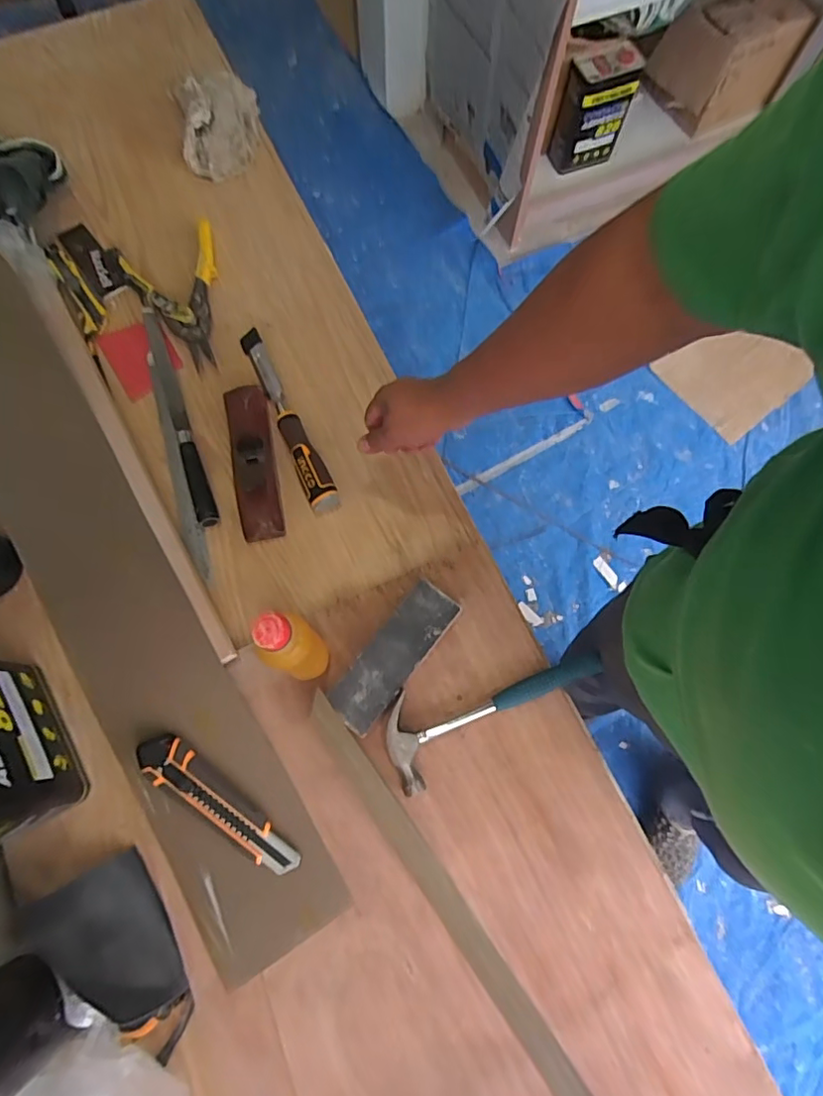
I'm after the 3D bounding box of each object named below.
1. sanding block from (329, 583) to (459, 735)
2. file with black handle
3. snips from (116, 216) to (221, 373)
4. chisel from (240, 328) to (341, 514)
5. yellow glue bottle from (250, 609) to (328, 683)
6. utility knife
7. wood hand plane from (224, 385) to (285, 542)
[{"bbox_3d":[-0.018,0.118,0.615,0.056,0.021,0.172,38,76,10],"label":"sanding block"},{"bbox_3d":[-0.300,-0.175,0.708,0.024,0.018,0.325,-20,75,-7],"label":"file with black handle"},{"bbox_3d":[-0.301,-0.339,0.752,0.128,0.019,0.210,-24,75,-8],"label":"snips"},{"bbox_3d":[-0.159,-0.172,0.704,0.034,0.027,0.275,-24,75,-8],"label":"chisel"},{"bbox_3d":[-0.107,0.100,0.538,0.050,0.180,0.050,33,76,9],"label":"yellow glue bottle"},{"bbox_3d":[-0.195,0.259,0.560,0.191,0.022,0.043,36,76,10],"label":"utility knife"},{"bbox_3d":[-0.192,-0.110,0.674,0.055,0.042,0.198,-11,74,-4],"label":"wood hand plane"}]

